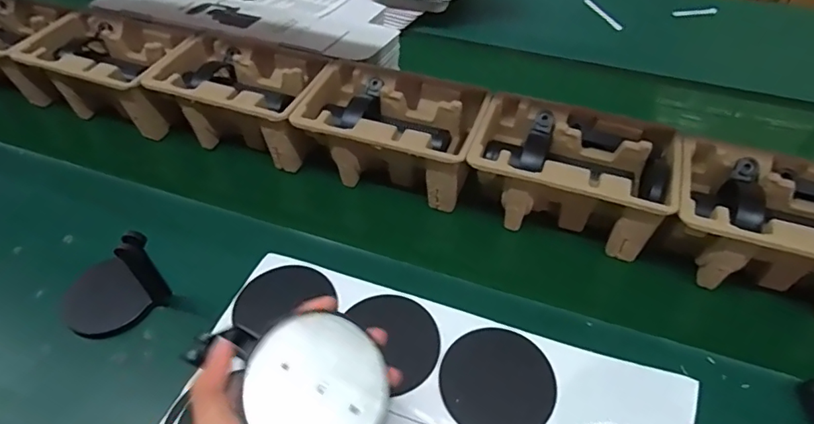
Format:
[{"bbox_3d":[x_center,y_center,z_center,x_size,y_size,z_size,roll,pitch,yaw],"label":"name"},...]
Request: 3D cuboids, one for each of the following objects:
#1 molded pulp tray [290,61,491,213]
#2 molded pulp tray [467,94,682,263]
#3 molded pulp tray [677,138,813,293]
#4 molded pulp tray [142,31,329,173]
[{"bbox_3d":[-0.018,-0.103,0.675,0.229,0.097,0.140,16,50,13],"label":"molded pulp tray"},{"bbox_3d":[0.196,-0.047,0.622,0.228,0.096,0.144,16,50,13],"label":"molded pulp tray"},{"bbox_3d":[0.405,0.016,0.561,0.219,0.100,0.148,18,50,15],"label":"molded pulp tray"},{"bbox_3d":[-0.233,-0.158,0.723,0.218,0.103,0.152,14,50,12],"label":"molded pulp tray"}]

